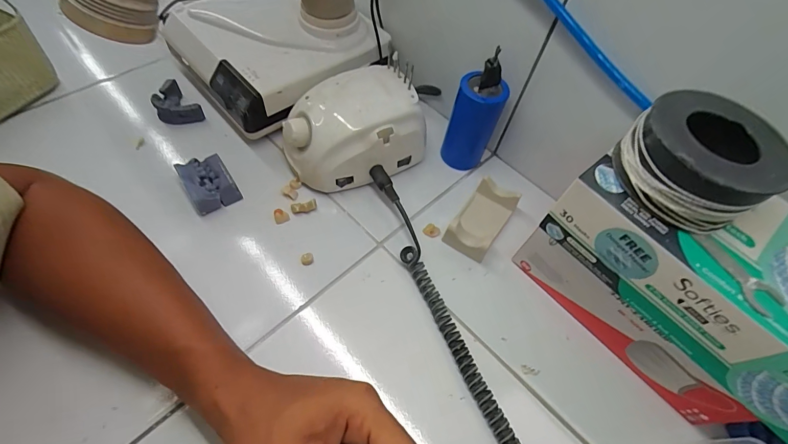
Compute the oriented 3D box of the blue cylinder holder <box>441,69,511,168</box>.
[{"bbox_3d":[0.086,-0.107,0.411,0.047,0.104,0.037,39,62,17],"label":"blue cylinder holder"}]

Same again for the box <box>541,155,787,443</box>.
[{"bbox_3d":[0.225,0.032,0.255,0.110,0.062,0.207,-35,68,-25],"label":"box"}]

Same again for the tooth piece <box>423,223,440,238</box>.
[{"bbox_3d":[0.040,0.009,0.388,0.016,0.008,0.011,26,59,9],"label":"tooth piece"}]

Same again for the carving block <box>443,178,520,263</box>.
[{"bbox_3d":[0.092,-0.004,0.386,0.044,0.033,0.082,33,60,13],"label":"carving block"}]

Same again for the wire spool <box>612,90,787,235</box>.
[{"bbox_3d":[0.195,-0.039,0.236,0.082,0.047,0.078,3,58,-5],"label":"wire spool"}]

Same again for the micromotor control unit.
[{"bbox_3d":[-0.047,-0.095,0.406,0.140,0.091,0.101,-28,66,-22],"label":"micromotor control unit"}]

